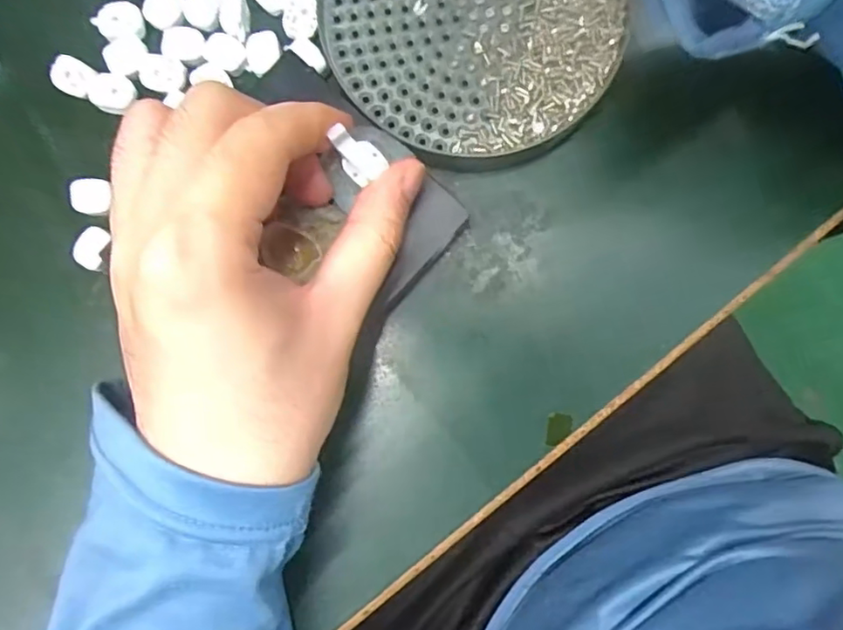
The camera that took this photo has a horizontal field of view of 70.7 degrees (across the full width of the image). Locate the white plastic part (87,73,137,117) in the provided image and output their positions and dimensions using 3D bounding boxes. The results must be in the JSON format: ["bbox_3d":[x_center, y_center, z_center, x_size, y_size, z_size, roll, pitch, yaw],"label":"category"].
[{"bbox_3d":[-0.122,-0.088,0.235,0.017,0.004,0.016,0,87,2],"label":"white plastic part"}]

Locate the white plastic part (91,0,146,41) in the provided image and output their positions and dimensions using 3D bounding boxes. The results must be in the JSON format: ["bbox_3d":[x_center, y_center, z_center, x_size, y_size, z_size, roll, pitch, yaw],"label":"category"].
[{"bbox_3d":[-0.119,-0.116,0.235,0.018,0.005,0.014,-13,87,1],"label":"white plastic part"}]

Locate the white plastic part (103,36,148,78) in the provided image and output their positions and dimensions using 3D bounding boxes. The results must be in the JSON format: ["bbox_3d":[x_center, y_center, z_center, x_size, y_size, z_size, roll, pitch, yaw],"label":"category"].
[{"bbox_3d":[-0.117,-0.102,0.235,0.016,0.004,0.016,0,87,2],"label":"white plastic part"}]

